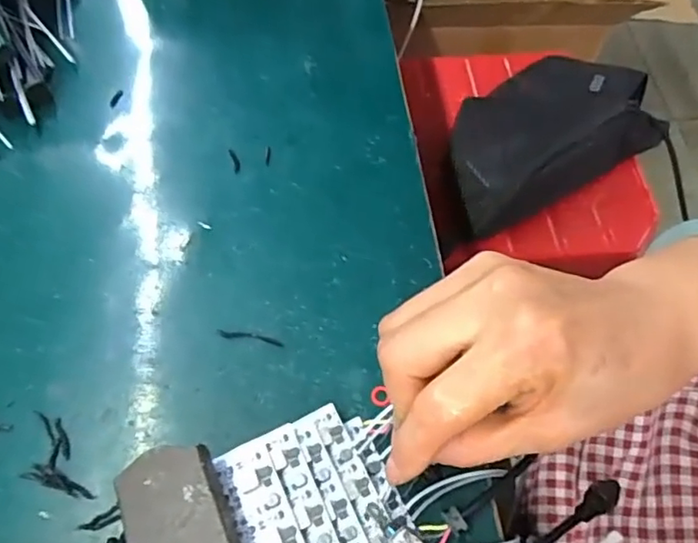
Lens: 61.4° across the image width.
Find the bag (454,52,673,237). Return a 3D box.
[{"bbox_3d":[0.201,-0.149,0.603,0.258,0.060,0.142,-31,69,-17],"label":"bag"}]

